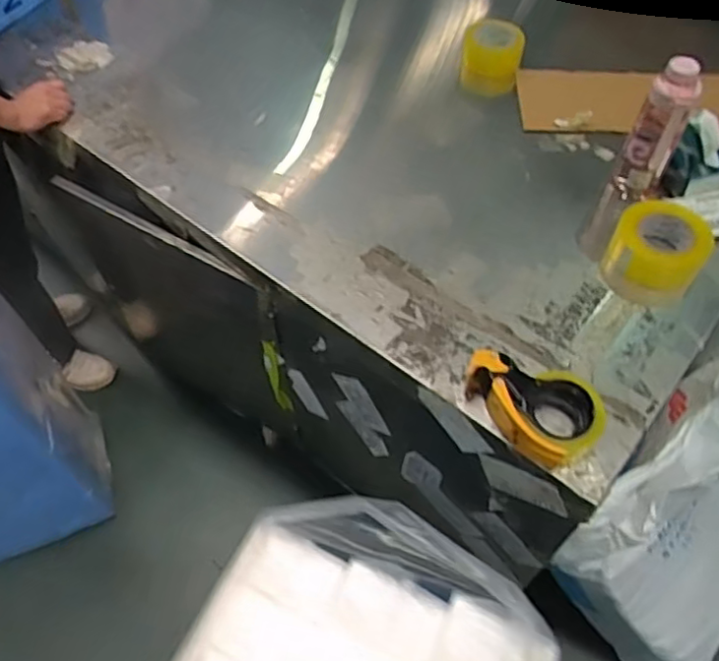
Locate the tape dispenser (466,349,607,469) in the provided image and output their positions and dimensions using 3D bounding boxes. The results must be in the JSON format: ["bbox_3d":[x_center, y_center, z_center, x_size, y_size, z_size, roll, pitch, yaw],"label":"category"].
[{"bbox_3d":[0.228,0.086,0.819,0.119,0.062,0.170,-29,60,-17],"label":"tape dispenser"}]

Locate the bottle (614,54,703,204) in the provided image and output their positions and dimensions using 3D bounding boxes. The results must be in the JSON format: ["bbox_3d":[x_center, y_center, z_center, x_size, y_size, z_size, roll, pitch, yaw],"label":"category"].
[{"bbox_3d":[0.466,-0.304,0.997,0.080,0.212,0.076,22,59,15],"label":"bottle"}]

